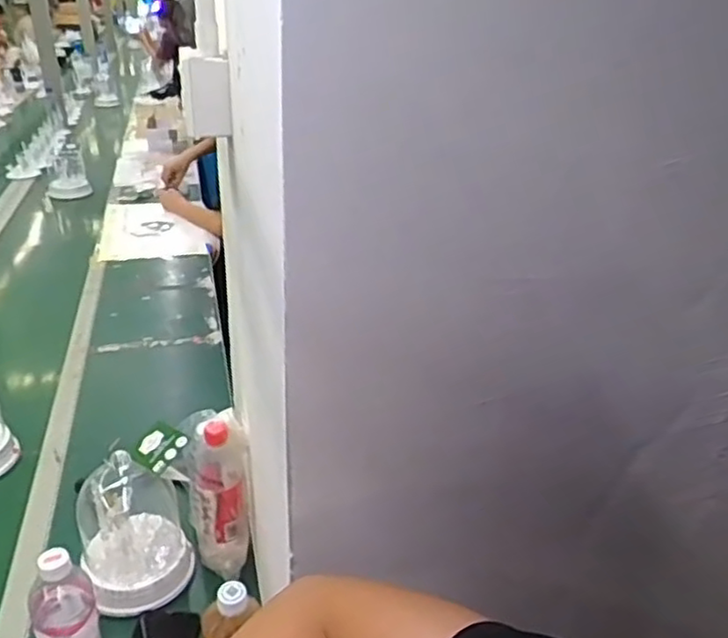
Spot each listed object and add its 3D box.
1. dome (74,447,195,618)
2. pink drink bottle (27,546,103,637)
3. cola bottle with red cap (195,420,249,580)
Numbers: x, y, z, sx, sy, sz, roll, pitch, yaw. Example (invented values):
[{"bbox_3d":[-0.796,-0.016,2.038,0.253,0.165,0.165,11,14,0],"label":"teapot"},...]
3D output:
[{"bbox_3d":[-0.305,0.274,0.891,0.141,0.173,0.135,-10,29,-24],"label":"dome"},{"bbox_3d":[-0.323,0.335,0.731,0.065,0.195,0.063,-16,32,-32],"label":"pink drink bottle"},{"bbox_3d":[-0.199,0.248,0.915,0.076,0.214,0.076,-4,27,-12],"label":"cola bottle with red cap"}]

